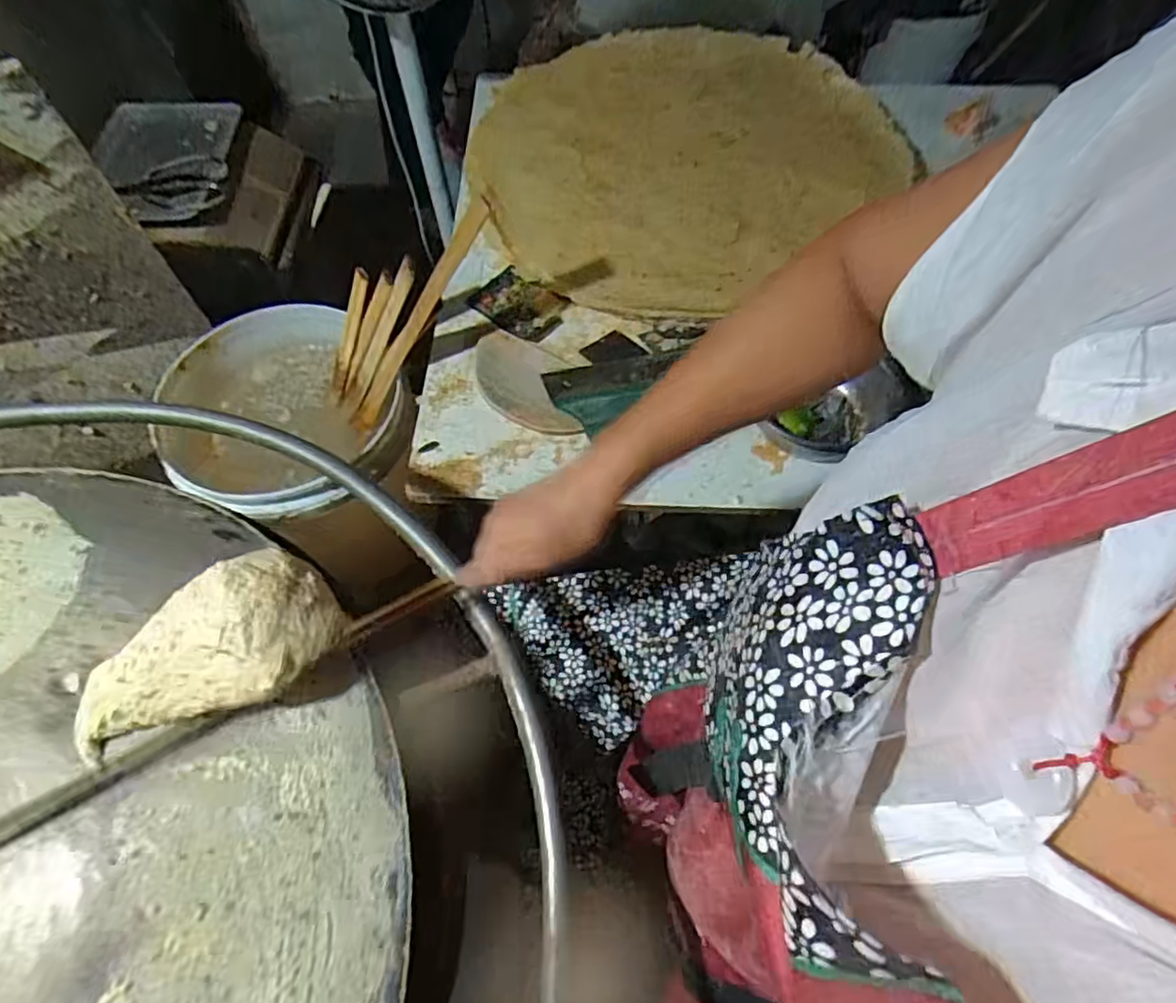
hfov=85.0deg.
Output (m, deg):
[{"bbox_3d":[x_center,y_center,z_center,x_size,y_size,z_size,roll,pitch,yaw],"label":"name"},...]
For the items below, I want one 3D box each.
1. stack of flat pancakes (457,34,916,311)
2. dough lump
[{"bbox_3d":[0.126,-0.507,0.915,0.588,0.074,0.507,-28,66,-10],"label":"stack of flat pancakes"},{"bbox_3d":[-0.245,0.095,0.409,0.166,0.058,0.092,-23,64,-14],"label":"dough lump"}]

